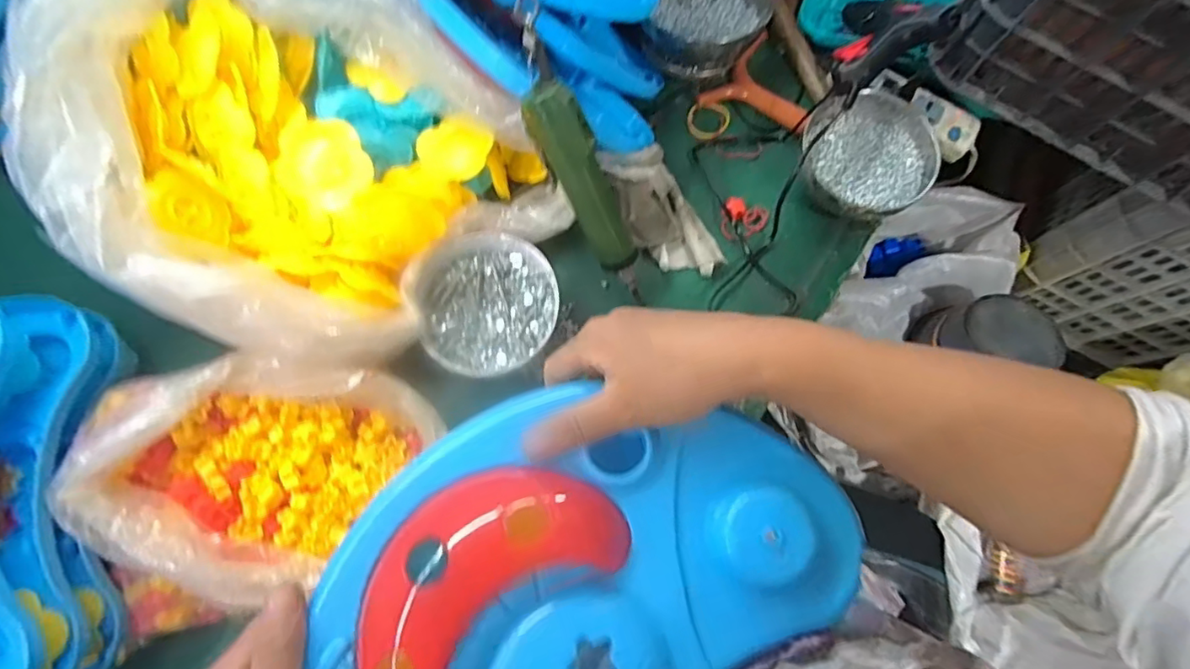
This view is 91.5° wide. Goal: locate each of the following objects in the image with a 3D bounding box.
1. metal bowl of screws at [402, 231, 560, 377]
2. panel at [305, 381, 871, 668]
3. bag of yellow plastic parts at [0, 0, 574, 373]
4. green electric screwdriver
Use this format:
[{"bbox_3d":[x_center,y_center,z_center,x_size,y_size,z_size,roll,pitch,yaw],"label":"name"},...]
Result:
[{"bbox_3d":[-0.112,-0.035,0.593,0.140,0.059,0.137,1,74,-2],"label":"metal bowl of screws"},{"bbox_3d":[-0.029,0.140,0.287,0.304,0.032,0.202,-42,80,-12],"label":"panel"},{"bbox_3d":[-0.277,-0.181,0.532,0.346,0.200,0.386,-41,80,-12],"label":"bag of yellow plastic parts"},{"bbox_3d":[-0.004,-0.132,0.548,0.040,0.256,0.034,-38,39,-11],"label":"green electric screwdriver"}]

